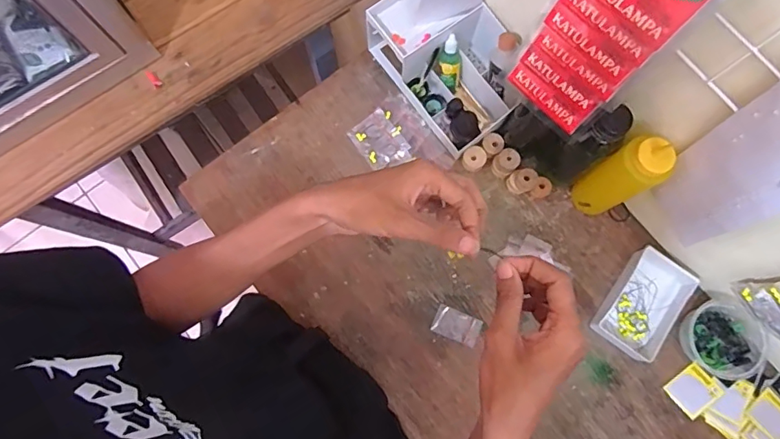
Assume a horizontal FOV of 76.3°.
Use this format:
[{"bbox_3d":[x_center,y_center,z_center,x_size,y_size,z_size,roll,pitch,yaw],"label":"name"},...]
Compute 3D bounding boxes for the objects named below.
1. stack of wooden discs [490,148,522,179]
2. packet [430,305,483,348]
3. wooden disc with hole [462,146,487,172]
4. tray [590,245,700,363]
[{"bbox_3d":[0.170,-0.083,0.728,0.033,0.039,0.033,-29,80,-6],"label":"stack of wooden discs"},{"bbox_3d":[0.094,0.151,0.703,0.066,0.004,0.040,23,79,4],"label":"packet"},{"bbox_3d":[0.126,-0.089,0.740,0.032,0.017,0.036,35,80,6],"label":"wooden disc with hole"},{"bbox_3d":[0.361,0.118,0.701,0.096,0.030,0.152,35,80,6],"label":"tray"}]

